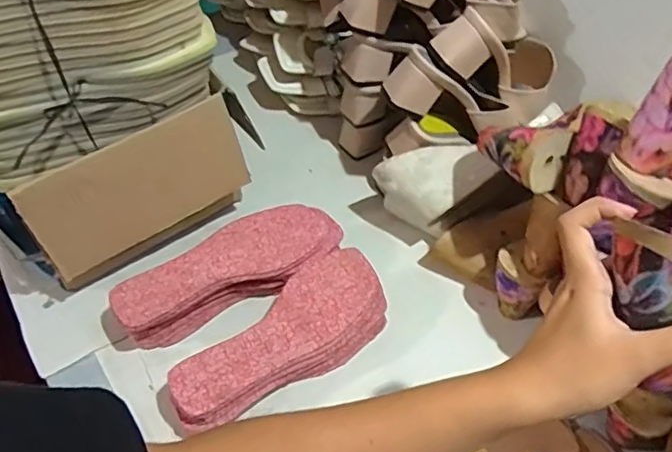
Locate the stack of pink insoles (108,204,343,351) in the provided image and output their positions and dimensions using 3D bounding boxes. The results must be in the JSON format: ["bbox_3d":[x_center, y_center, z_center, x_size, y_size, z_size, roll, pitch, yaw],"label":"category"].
[{"bbox_3d":[-0.122,0.051,0.683,0.258,0.068,0.092,-22,56,-19],"label":"stack of pink insoles"}]

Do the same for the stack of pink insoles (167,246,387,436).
[{"bbox_3d":[-0.056,0.128,0.635,0.249,0.071,0.091,-34,60,-25],"label":"stack of pink insoles"}]

